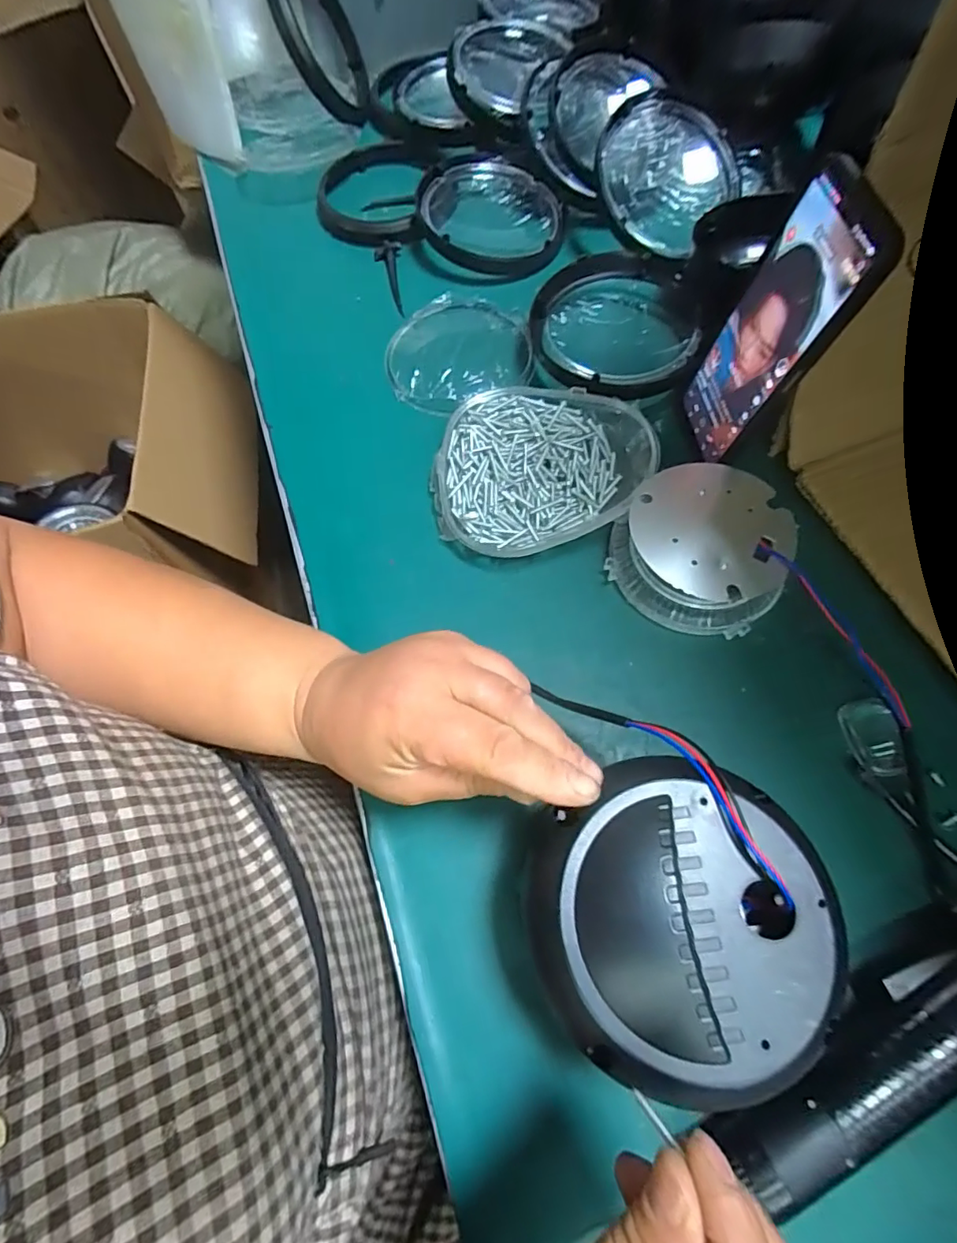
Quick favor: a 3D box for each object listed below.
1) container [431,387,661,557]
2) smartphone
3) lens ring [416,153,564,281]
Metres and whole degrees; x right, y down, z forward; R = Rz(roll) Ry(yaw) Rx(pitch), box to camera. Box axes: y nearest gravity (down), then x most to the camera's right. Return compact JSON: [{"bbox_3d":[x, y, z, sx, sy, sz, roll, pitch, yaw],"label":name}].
[{"bbox_3d":[0.045,-0.110,0.385,0.149,0.029,0.135,0,66,3],"label":"container"},{"bbox_3d":[0.174,-0.170,0.331,0.007,0.161,0.074,-4,67,-10],"label":"smartphone"},{"bbox_3d":[0.013,-0.375,0.499,0.130,0.023,0.133,-1,66,3],"label":"lens ring"}]

